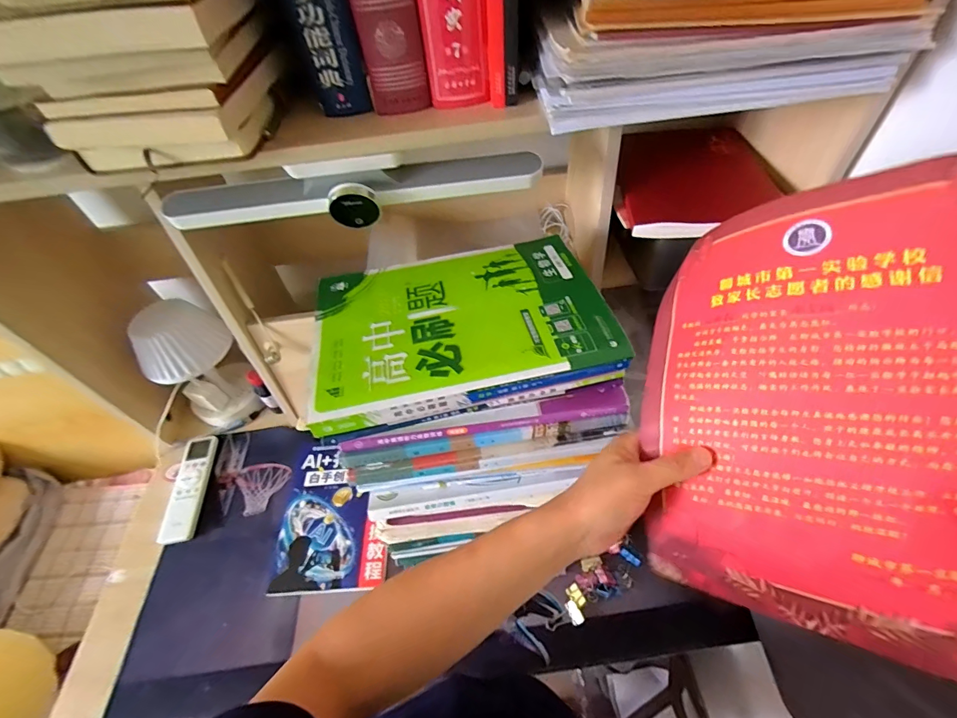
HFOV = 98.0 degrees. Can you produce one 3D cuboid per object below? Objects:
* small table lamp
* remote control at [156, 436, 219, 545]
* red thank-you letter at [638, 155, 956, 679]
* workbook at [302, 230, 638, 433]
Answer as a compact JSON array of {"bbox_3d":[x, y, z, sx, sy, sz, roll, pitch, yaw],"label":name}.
[{"bbox_3d":[-0.451,0.019,0.679,0.116,0.203,0.126,-31,56,-17],"label":"small table lamp"},{"bbox_3d":[-0.458,0.200,0.657,0.051,0.022,0.170,-11,53,-3],"label":"remote control"},{"bbox_3d":[0.214,0.033,0.268,0.201,0.028,0.275,-2,87,40],"label":"red thank-you letter"},{"bbox_3d":[-0.023,-0.049,0.429,0.282,0.026,0.205,-13,53,-4],"label":"workbook"}]

